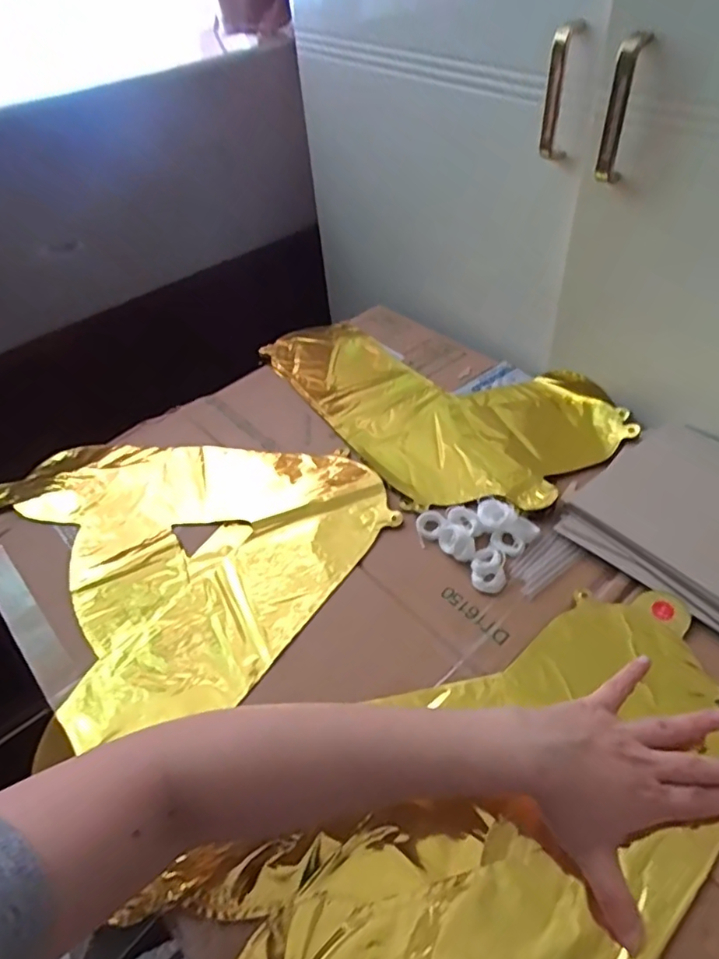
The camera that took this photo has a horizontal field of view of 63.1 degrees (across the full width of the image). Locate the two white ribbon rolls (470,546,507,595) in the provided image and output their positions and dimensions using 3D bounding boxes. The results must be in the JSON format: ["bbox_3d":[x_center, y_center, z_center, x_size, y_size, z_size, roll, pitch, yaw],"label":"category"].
[{"bbox_3d":[0.108,0.074,0.488,0.028,0.011,0.042,4,47,9],"label":"two white ribbon rolls"}]

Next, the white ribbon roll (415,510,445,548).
[{"bbox_3d":[0.063,0.043,0.519,0.024,0.011,0.032,-10,46,-4],"label":"white ribbon roll"}]

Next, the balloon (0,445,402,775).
[{"bbox_3d":[-0.150,0.043,0.547,0.317,0.020,0.330,-23,48,-16],"label":"balloon"}]

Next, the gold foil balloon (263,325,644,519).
[{"bbox_3d":[0.087,-0.103,0.664,0.256,0.025,0.387,-27,49,-19],"label":"gold foil balloon"}]

